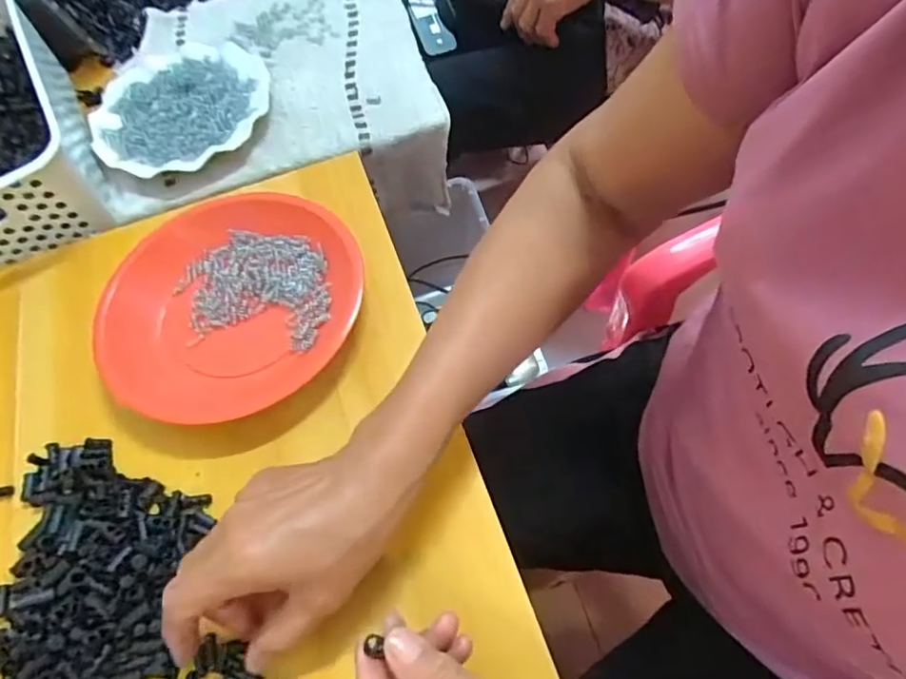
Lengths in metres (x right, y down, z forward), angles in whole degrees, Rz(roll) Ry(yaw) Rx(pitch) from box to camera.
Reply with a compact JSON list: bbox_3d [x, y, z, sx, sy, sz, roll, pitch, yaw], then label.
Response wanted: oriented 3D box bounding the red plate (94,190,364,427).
[{"bbox_3d":[-0.165,-0.026,0.452,0.183,0.038,0.198,27,68,20],"label":"red plate"}]

